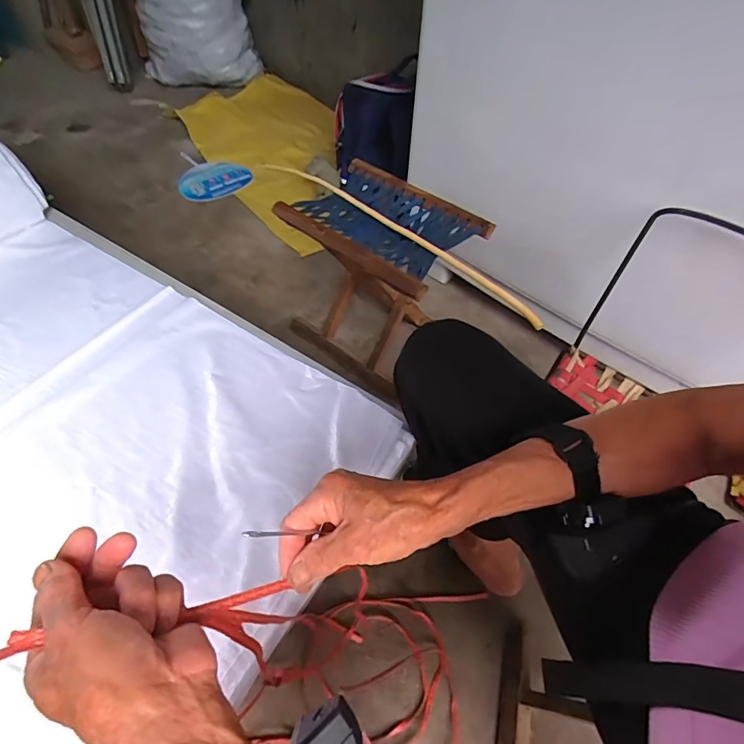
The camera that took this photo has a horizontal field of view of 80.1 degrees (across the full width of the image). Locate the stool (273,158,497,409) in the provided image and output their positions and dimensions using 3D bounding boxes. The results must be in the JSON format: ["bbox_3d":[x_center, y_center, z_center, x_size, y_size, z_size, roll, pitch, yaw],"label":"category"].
[{"bbox_3d":[0.008,-0.159,0.824,0.296,0.313,0.193,32,58,20],"label":"stool"}]

